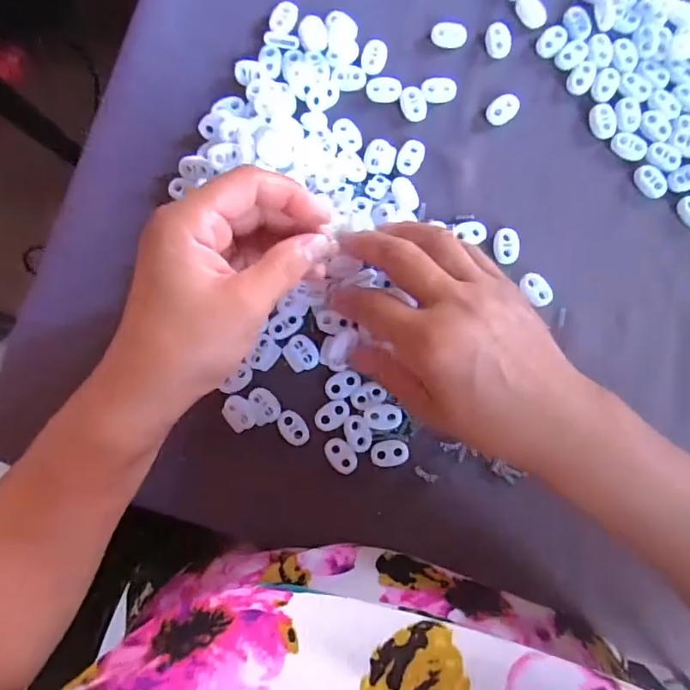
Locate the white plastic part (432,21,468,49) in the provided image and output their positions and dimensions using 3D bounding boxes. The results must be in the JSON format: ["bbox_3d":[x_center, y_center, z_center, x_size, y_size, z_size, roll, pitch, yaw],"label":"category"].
[{"bbox_3d":[0.069,-0.205,0.337,0.023,0.011,0.013,11,85,0],"label":"white plastic part"}]

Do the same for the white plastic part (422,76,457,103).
[{"bbox_3d":[0.062,-0.168,0.334,0.021,0.005,0.018,-13,85,-3],"label":"white plastic part"}]

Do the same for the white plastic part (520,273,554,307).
[{"bbox_3d":[0.122,-0.035,0.319,0.014,0.004,0.023,-35,87,-4],"label":"white plastic part"}]

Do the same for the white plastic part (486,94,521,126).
[{"bbox_3d":[0.104,-0.155,0.332,0.023,0.004,0.016,-42,87,-4],"label":"white plastic part"}]

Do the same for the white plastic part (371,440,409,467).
[{"bbox_3d":[0.027,0.066,0.306,0.022,0.004,0.016,-1,85,-2],"label":"white plastic part"}]

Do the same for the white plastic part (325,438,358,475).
[{"bbox_3d":[-0.002,0.067,0.305,0.016,0.004,0.023,-41,87,-4],"label":"white plastic part"}]

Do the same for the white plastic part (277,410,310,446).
[{"bbox_3d":[-0.031,0.050,0.307,0.016,0.004,0.023,-41,87,-4],"label":"white plastic part"}]

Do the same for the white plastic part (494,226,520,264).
[{"bbox_3d":[0.103,-0.063,0.320,0.016,0.004,0.023,0,85,-1],"label":"white plastic part"}]

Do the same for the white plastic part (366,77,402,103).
[{"bbox_3d":[0.026,-0.168,0.331,0.023,0.004,0.017,7,85,-1],"label":"white plastic part"}]

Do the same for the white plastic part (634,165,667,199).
[{"bbox_3d":[0.197,-0.105,0.324,0.016,0.004,0.023,-35,87,-4],"label":"white plastic part"}]

